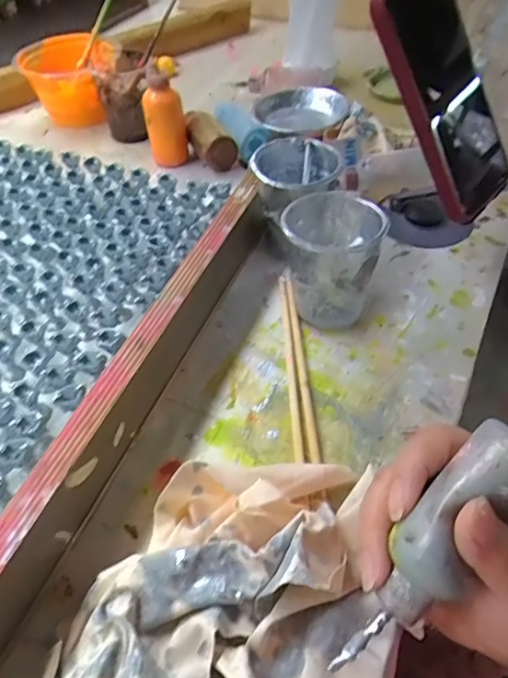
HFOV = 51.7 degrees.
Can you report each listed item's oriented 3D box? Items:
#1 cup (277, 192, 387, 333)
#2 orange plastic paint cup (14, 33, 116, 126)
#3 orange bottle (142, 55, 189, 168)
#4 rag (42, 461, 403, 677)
[{"bbox_3d":[0.050,-0.049,0.357,0.062,0.081,0.060,-1,48,2],"label":"cup"},{"bbox_3d":[-0.202,-0.282,0.587,0.102,0.071,0.102,-1,48,2],"label":"orange plastic paint cup"},{"bbox_3d":[-0.085,-0.213,0.498,0.037,0.091,0.029,-8,48,-5],"label":"orange bottle"},{"bbox_3d":[-0.011,0.120,0.242,0.148,0.034,0.133,2,48,4],"label":"rag"}]

